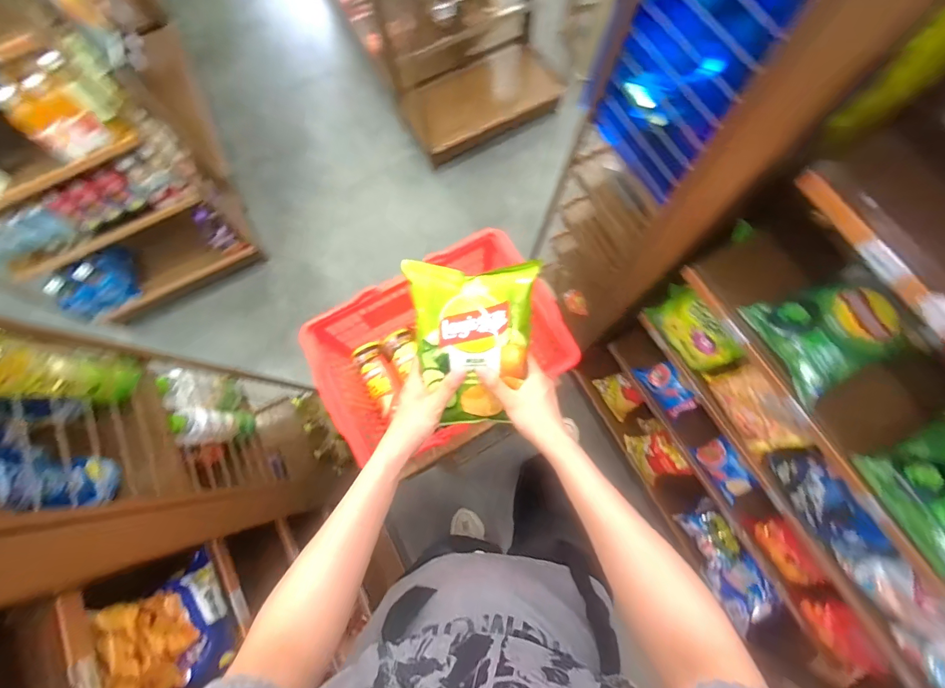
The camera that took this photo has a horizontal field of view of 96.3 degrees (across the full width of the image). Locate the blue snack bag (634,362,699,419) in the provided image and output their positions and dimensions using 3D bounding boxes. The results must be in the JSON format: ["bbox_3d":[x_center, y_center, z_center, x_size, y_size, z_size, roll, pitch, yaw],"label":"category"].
[{"bbox_3d":[0.512,0.116,1.116,0.068,0.071,0.156,-36,77,-8],"label":"blue snack bag"}]

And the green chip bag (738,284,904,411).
[{"bbox_3d":[0.551,-0.017,0.657,0.183,0.049,0.168,-22,76,-4],"label":"green chip bag"}]

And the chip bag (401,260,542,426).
[{"bbox_3d":[-0.003,0.007,0.540,0.150,0.037,0.211,3,108,3],"label":"chip bag"}]

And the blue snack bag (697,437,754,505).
[{"bbox_3d":[0.633,0.317,1.046,0.054,0.105,0.162,-32,76,-7],"label":"blue snack bag"}]

